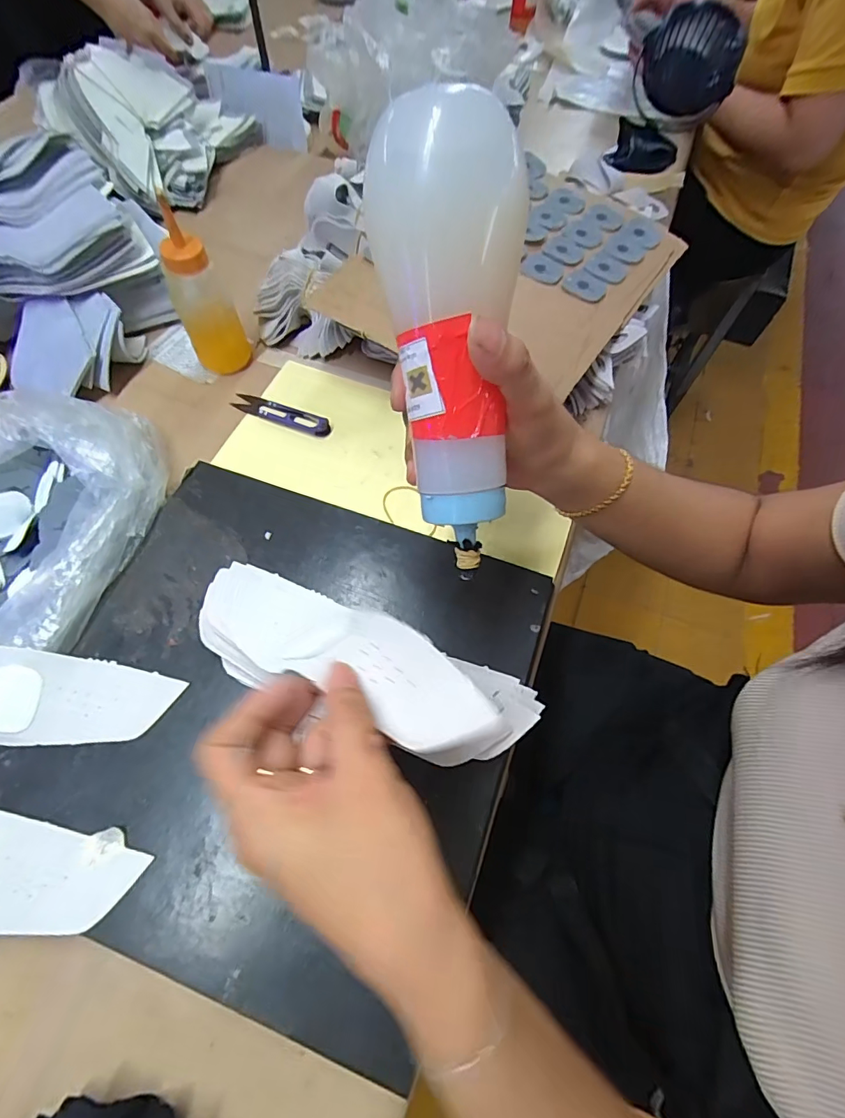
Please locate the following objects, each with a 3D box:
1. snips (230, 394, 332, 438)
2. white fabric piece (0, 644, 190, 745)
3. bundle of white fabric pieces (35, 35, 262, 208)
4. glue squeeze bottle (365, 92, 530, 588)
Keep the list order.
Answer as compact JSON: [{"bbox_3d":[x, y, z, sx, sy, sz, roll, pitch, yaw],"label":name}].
[{"bbox_3d":[-0.134,-0.139,0.449,0.100,0.010,0.020,21,65,8],"label":"snips"},{"bbox_3d":[-0.257,0.087,0.303,0.188,0.016,0.055,5,64,0],"label":"white fabric piece"},{"bbox_3d":[-0.324,-0.540,0.580,0.141,0.120,0.236,19,65,7],"label":"bundle of white fabric pieces"},{"bbox_3d":[0.016,-0.093,0.236,0.072,0.063,0.193,-4,104,-4],"label":"glue squeeze bottle"}]

